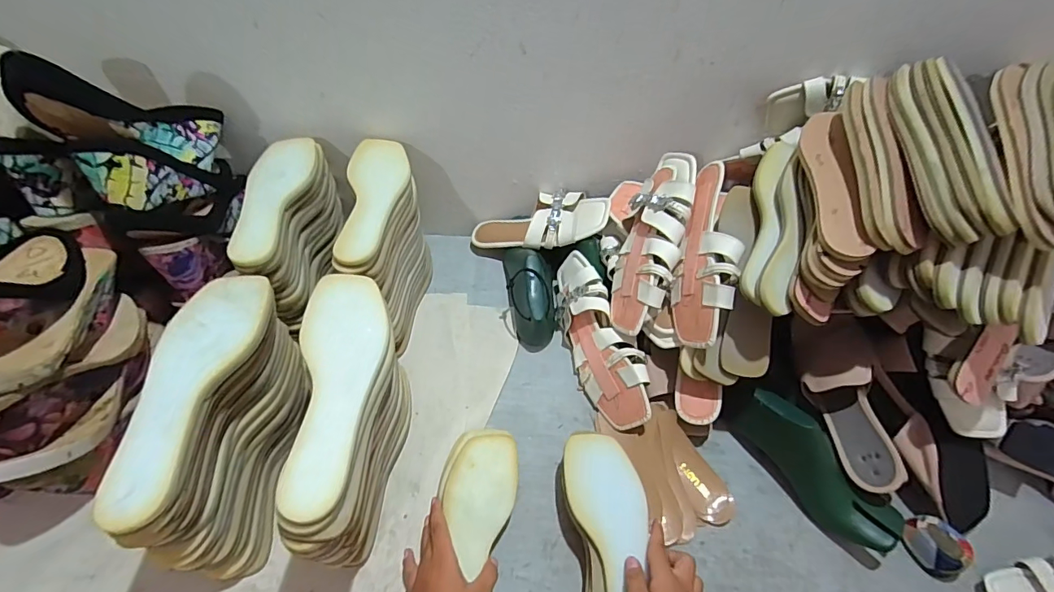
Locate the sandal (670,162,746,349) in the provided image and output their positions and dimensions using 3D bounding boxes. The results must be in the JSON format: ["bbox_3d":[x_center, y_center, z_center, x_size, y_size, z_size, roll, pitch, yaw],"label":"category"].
[{"bbox_3d":[0.230,-0.055,0.592,0.056,0.079,0.234,7,80,0],"label":"sandal"}]

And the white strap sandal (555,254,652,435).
[{"bbox_3d":[0.100,0.060,0.682,0.060,0.101,0.277,14,46,-46],"label":"white strap sandal"}]

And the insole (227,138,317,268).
[{"bbox_3d":[-0.338,-0.130,0.601,0.074,0.014,0.228,8,53,-5],"label":"insole"}]

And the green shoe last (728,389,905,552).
[{"bbox_3d":[0.352,0.205,0.574,0.066,0.091,0.217,-31,60,-26],"label":"green shoe last"}]

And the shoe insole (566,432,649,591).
[{"bbox_3d":[0.093,0.264,0.488,0.078,0.024,0.234,-1,55,-6],"label":"shoe insole"}]

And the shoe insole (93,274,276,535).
[{"bbox_3d":[-0.303,0.077,0.417,0.082,0.017,0.240,0,53,-4],"label":"shoe insole"}]

